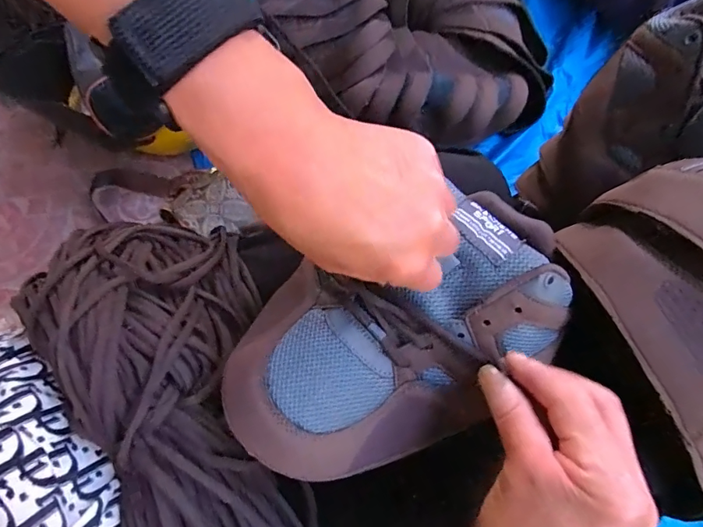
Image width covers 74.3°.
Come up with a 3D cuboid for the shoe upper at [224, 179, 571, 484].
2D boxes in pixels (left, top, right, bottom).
[{"bbox_3d":[0.027,0.038,0.260,0.195,0.049,0.120,-24,71,-6],"label":"shoe upper"}]

